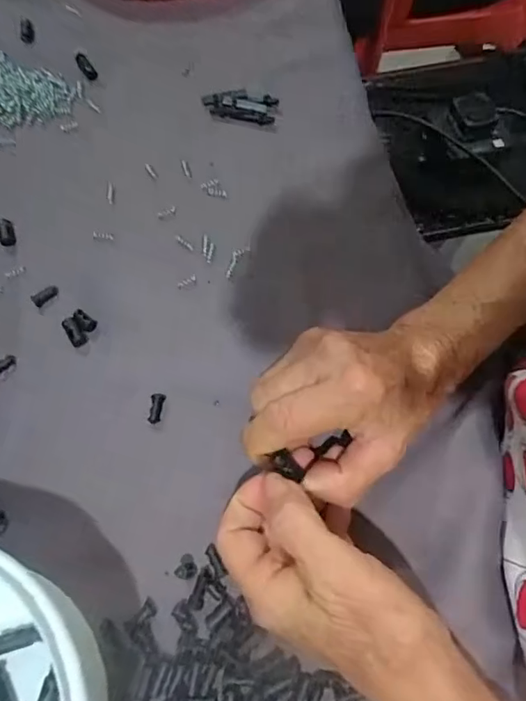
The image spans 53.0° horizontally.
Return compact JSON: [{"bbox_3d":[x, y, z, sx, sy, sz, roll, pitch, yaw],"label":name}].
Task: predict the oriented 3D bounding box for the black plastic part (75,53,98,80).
[{"bbox_3d":[-0.138,-0.222,0.414,0.008,0.005,0.031,-29,70,-12],"label":"black plastic part"}]

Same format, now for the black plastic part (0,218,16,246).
[{"bbox_3d":[-0.175,-0.081,0.359,0.011,0.006,0.019,-16,67,-5],"label":"black plastic part"}]

